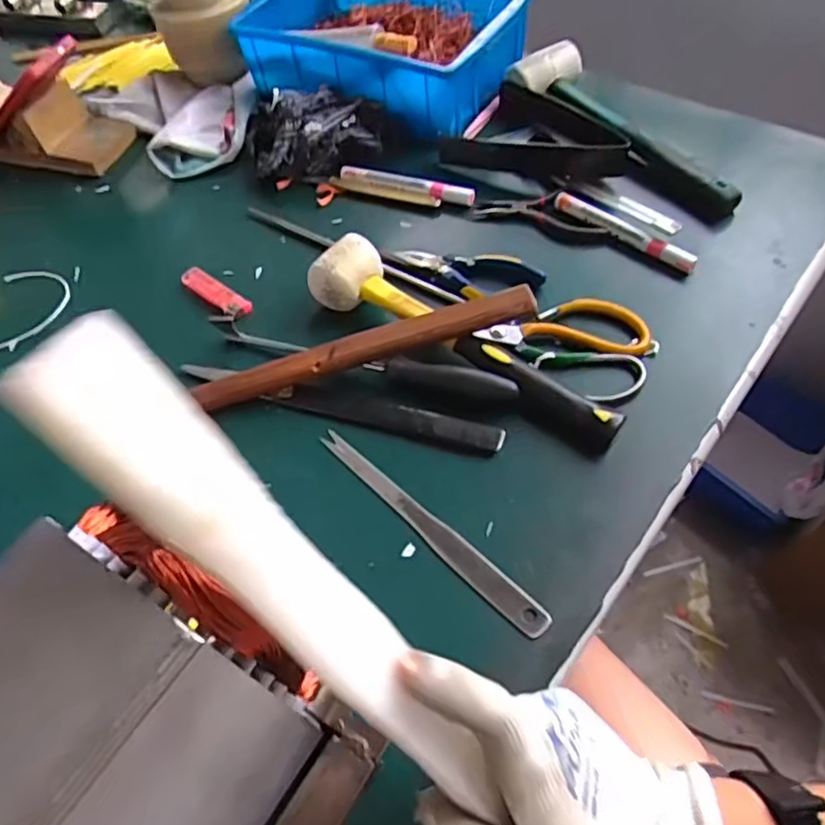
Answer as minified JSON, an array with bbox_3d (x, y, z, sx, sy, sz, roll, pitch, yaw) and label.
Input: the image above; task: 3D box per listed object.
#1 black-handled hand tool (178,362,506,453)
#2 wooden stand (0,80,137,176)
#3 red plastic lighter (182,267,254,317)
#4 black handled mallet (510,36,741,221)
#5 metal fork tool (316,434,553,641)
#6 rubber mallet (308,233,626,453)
[{"bbox_3d":[-0.060,-0.007,0.495,0.261,0.012,0.024,14,59,14],"label":"black-handled hand tool"},{"bbox_3d":[-0.431,-0.332,0.723,0.206,0.053,0.096,16,60,15],"label":"wooden stand"},{"bbox_3d":[-0.181,-0.110,0.583,0.081,0.012,0.022,33,65,23],"label":"red plastic lighter"},{"bbox_3d":[0.210,-0.284,0.640,0.069,0.041,0.276,-30,59,-14],"label":"black handled mallet"},{"bbox_3d":[0.009,0.076,0.440,0.204,0.004,0.021,39,68,25],"label":"metal fork tool"},{"bbox_3d":[0.037,-0.056,0.501,0.272,0.048,0.054,32,65,23],"label":"rubber mallet"}]

